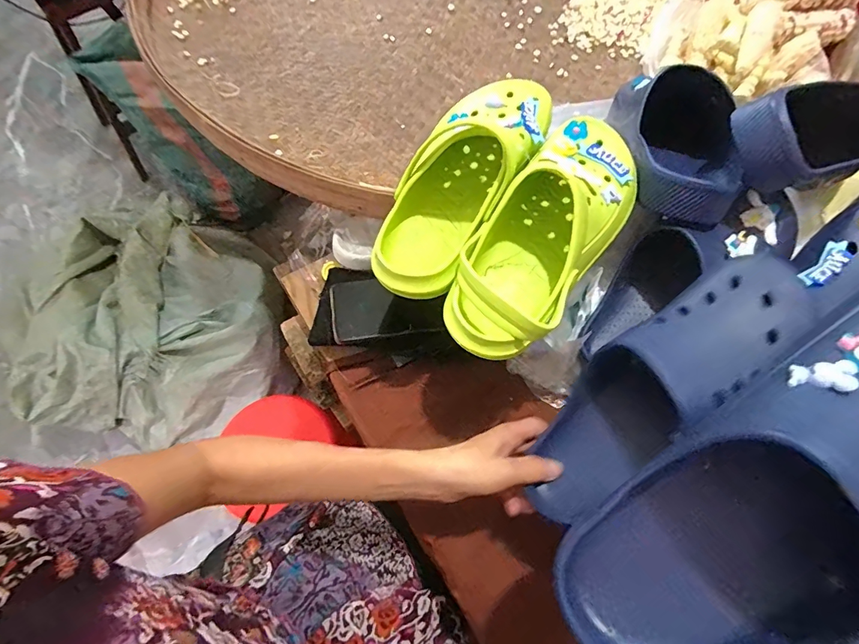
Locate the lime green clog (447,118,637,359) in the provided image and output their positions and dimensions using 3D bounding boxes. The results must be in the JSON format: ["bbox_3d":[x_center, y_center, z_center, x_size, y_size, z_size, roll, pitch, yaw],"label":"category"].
[{"bbox_3d":[0.113,-0.090,0.411,0.110,0.081,0.283,34,70,15],"label":"lime green clog"}]

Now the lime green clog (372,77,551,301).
[{"bbox_3d":[0.039,-0.151,0.440,0.104,0.093,0.282,25,68,12],"label":"lime green clog"}]

